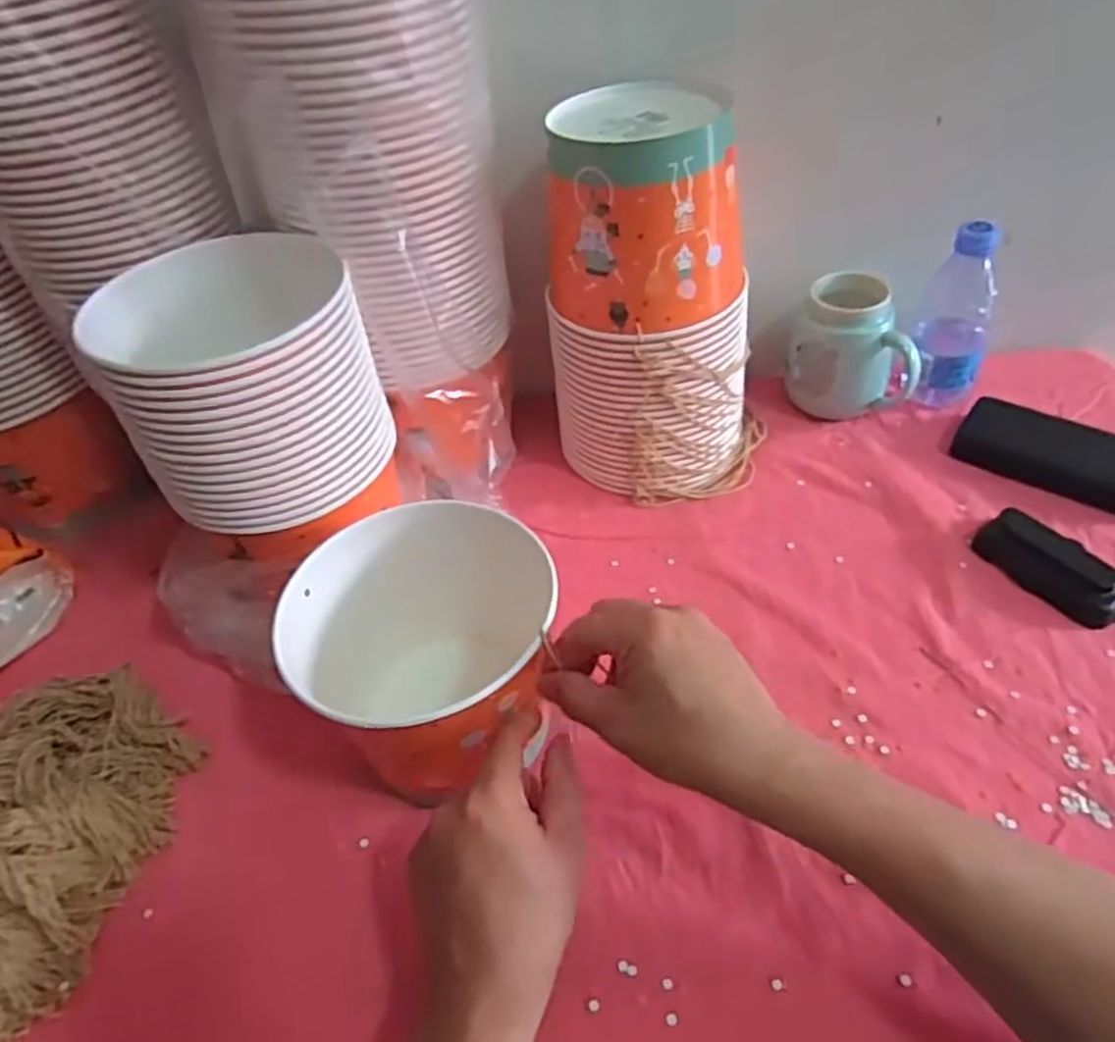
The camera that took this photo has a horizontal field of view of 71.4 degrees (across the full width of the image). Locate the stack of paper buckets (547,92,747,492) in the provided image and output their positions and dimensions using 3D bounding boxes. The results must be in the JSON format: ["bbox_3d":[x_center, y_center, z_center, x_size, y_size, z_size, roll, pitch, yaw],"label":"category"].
[{"bbox_3d":[0.076,-0.162,0.616,0.167,0.284,0.127,-1,46,6],"label":"stack of paper buckets"}]

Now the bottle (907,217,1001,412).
[{"bbox_3d":[0.354,-0.182,0.688,0.060,0.156,0.065,13,49,19],"label":"bottle"}]

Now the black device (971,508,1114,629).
[{"bbox_3d":[0.367,0.033,0.573,0.048,0.019,0.106,-26,48,-18],"label":"black device"}]

